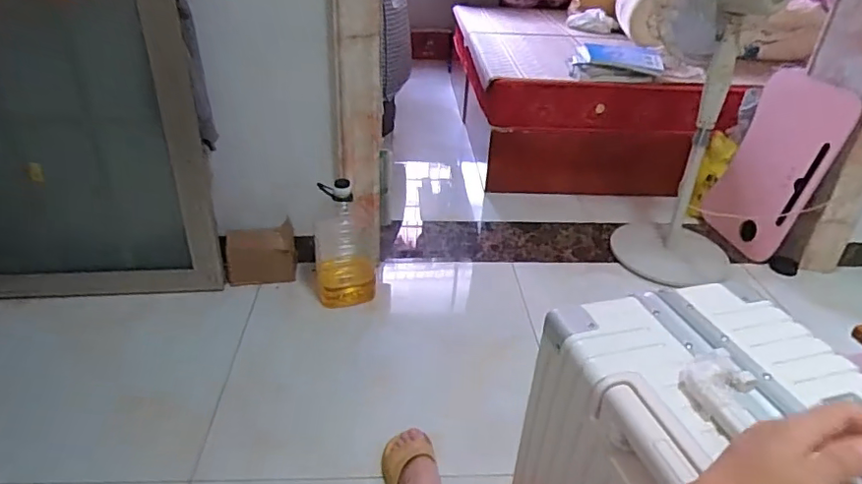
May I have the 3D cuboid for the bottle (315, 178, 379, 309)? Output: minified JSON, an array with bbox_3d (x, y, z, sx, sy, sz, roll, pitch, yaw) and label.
[{"bbox_3d":[-0.240,0.002,1.591,0.176,0.394,0.129,-3,32,-9],"label":"bottle"}]

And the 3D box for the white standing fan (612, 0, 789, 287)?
[{"bbox_3d":[0.851,-0.442,1.741,0.391,1.069,0.464,13,33,16],"label":"white standing fan"}]

